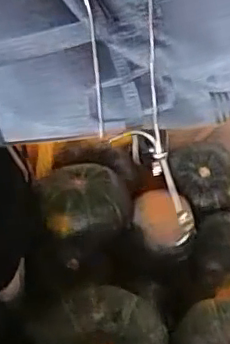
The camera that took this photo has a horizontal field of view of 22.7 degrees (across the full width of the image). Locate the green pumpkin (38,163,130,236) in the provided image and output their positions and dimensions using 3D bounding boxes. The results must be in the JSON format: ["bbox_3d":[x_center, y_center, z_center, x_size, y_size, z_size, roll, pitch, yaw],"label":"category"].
[{"bbox_3d":[-0.030,0.034,0.579,0.090,0.058,0.075,-18,58,-9],"label":"green pumpkin"}]

